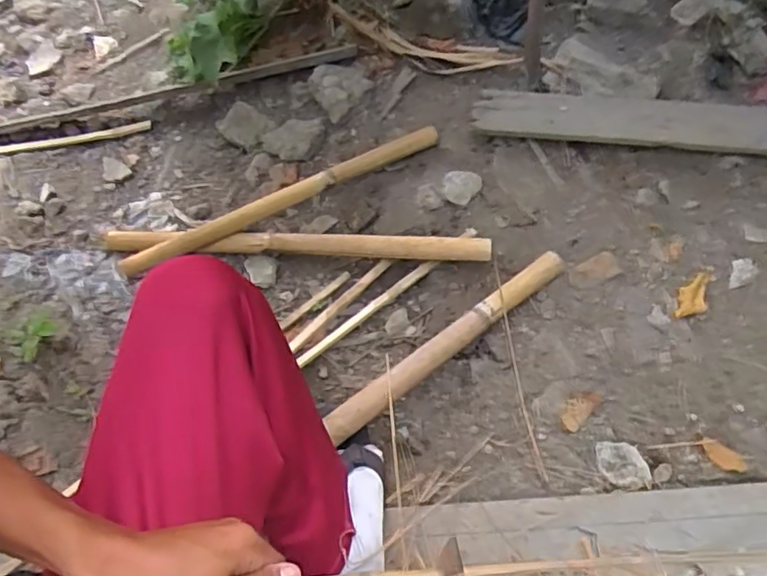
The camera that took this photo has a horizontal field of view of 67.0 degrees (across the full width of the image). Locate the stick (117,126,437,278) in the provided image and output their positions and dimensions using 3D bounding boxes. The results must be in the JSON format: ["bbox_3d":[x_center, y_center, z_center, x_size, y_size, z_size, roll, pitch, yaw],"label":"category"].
[{"bbox_3d":[-0.182,-0.153,1.023,0.592,0.040,0.031,-24,56,-2],"label":"stick"}]

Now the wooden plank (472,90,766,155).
[{"bbox_3d":[0.461,-0.285,0.988,0.593,0.017,0.094,9,72,12],"label":"wooden plank"}]

